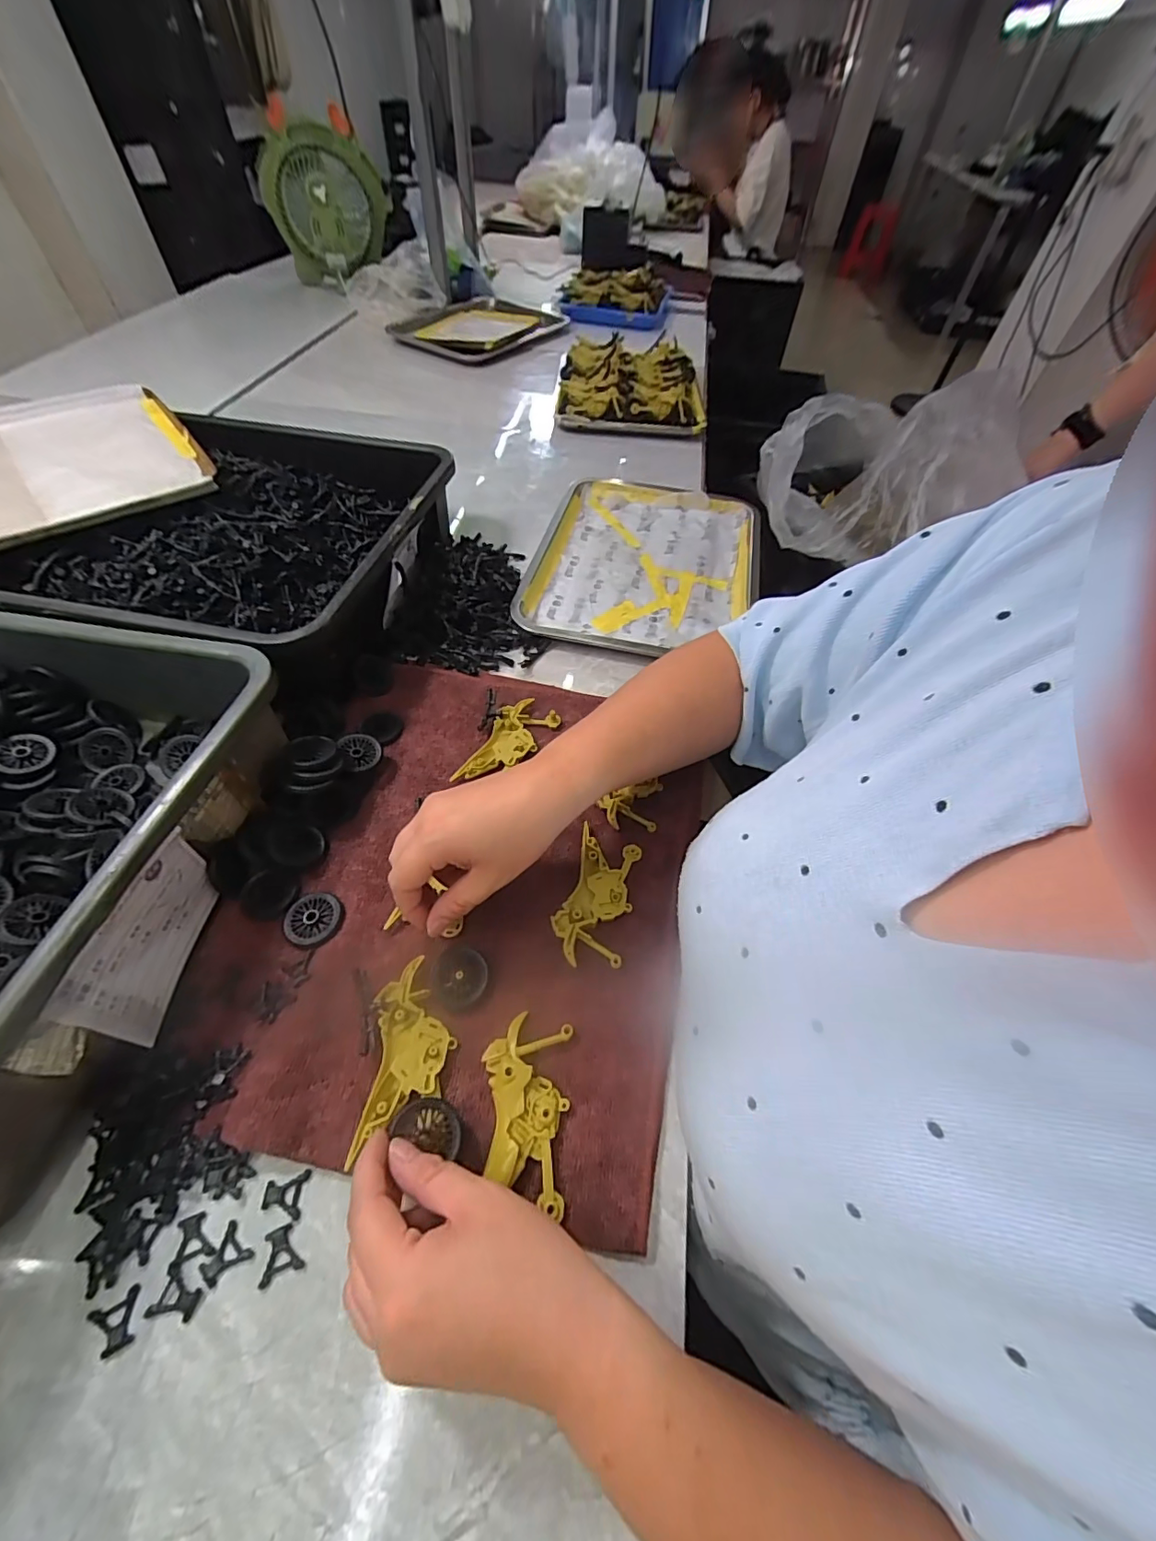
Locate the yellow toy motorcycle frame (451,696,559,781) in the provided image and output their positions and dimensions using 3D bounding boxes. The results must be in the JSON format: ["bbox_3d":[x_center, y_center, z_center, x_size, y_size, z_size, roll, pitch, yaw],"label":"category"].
[{"bbox_3d":[-0.062,-0.022,0.449,0.048,0.012,0.102,26,57,17],"label":"yellow toy motorcycle frame"}]

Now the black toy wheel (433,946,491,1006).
[{"bbox_3d":[-0.076,0.132,0.332,0.034,0.007,0.035,-2,53,-3],"label":"black toy wheel"}]

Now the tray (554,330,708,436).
[{"bbox_3d":[0.095,-0.682,0.914,0.255,0.068,0.256,6,53,1],"label":"tray"}]

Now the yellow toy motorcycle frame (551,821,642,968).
[{"bbox_3d":[0.014,0.088,0.368,0.048,0.011,0.097,12,54,7],"label":"yellow toy motorcycle frame"}]

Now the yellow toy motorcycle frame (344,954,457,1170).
[{"bbox_3d":[-0.100,0.164,0.306,0.046,0.007,0.096,-2,53,-3],"label":"yellow toy motorcycle frame"}]

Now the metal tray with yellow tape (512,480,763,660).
[{"bbox_3d":[0.084,-0.259,0.631,0.267,0.019,0.349,9,53,6],"label":"metal tray with yellow tape"}]

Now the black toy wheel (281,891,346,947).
[{"bbox_3d":[-0.181,0.100,0.351,0.037,0.004,0.039,1,53,-1],"label":"black toy wheel"}]

